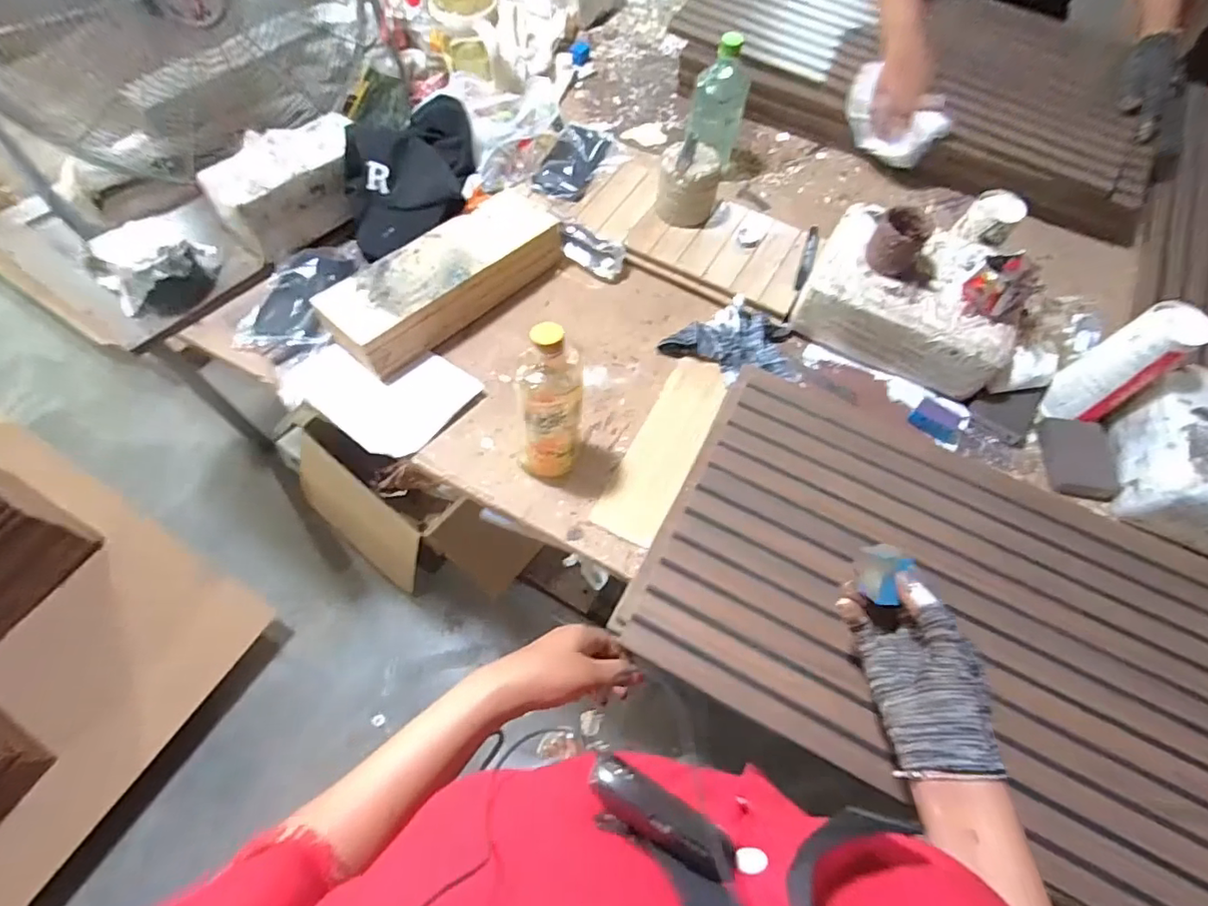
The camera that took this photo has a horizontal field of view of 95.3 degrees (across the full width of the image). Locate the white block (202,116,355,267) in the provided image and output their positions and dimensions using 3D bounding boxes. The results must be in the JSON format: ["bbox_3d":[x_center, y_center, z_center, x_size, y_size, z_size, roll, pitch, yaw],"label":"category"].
[{"bbox_3d":[-0.435,-0.390,0.791,0.225,0.087,0.135,-40,71,-19],"label":"white block"}]

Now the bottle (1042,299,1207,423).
[{"bbox_3d":[0.641,-0.106,0.678,0.076,0.155,0.068,30,66,12],"label":"bottle"}]

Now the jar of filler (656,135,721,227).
[{"bbox_3d":[0.126,-0.404,0.828,0.087,0.081,0.089,1,63,-2],"label":"jar of filler"}]

